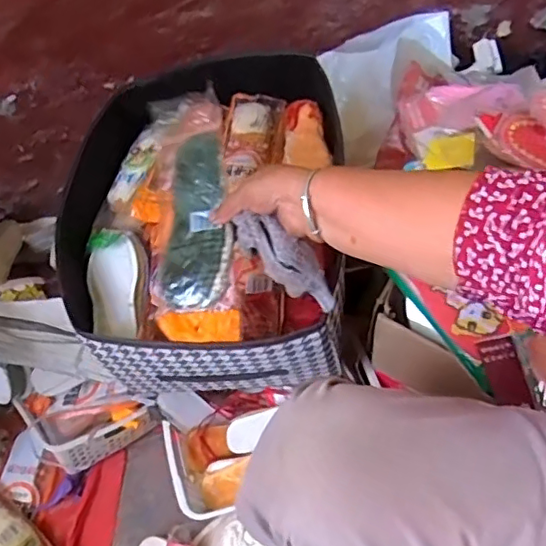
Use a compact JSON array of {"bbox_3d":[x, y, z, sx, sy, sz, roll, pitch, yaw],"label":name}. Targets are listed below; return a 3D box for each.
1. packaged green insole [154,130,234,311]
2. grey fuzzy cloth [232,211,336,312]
[{"bbox_3d":[-0.079,-0.057,0.588,0.076,0.023,0.191,0,73,6],"label":"packaged green insole"},{"bbox_3d":[0.014,-0.006,0.555,0.127,0.047,0.040,43,58,-13],"label":"grey fuzzy cloth"}]

